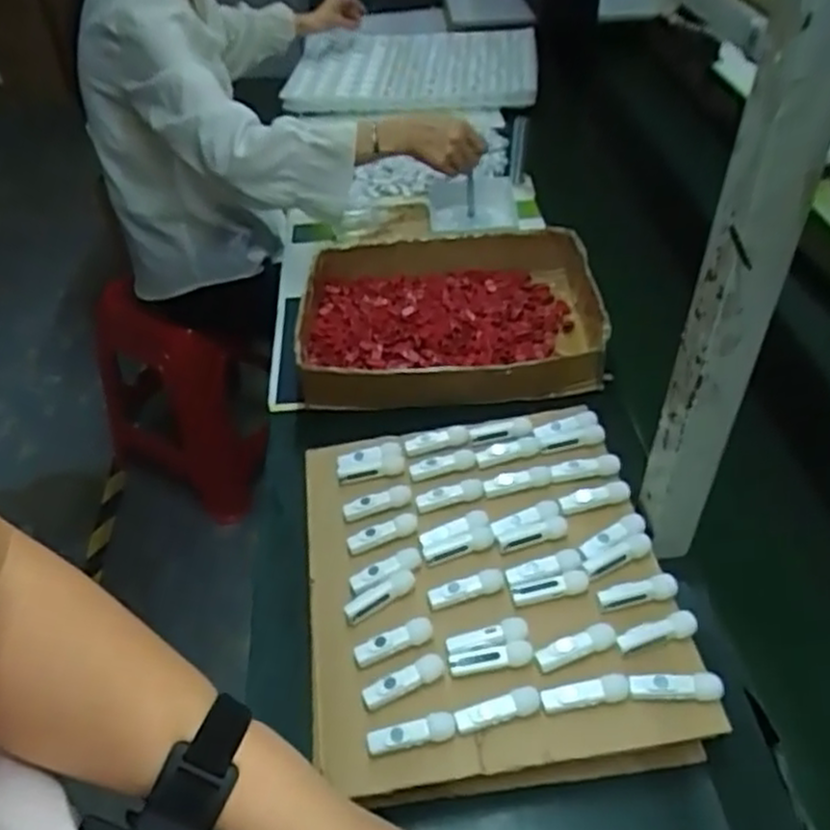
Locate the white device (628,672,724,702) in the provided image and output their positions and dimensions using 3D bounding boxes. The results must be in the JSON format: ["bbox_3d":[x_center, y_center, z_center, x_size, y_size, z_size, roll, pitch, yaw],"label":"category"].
[{"bbox_3d":[0.193,0.200,0.562,0.066,0.014,0.017,3,43,4],"label":"white device"}]

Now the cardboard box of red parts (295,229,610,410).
[{"bbox_3d":[0.041,-0.127,0.946,0.359,0.085,0.282,1,43,2],"label":"cardboard box of red parts"}]

